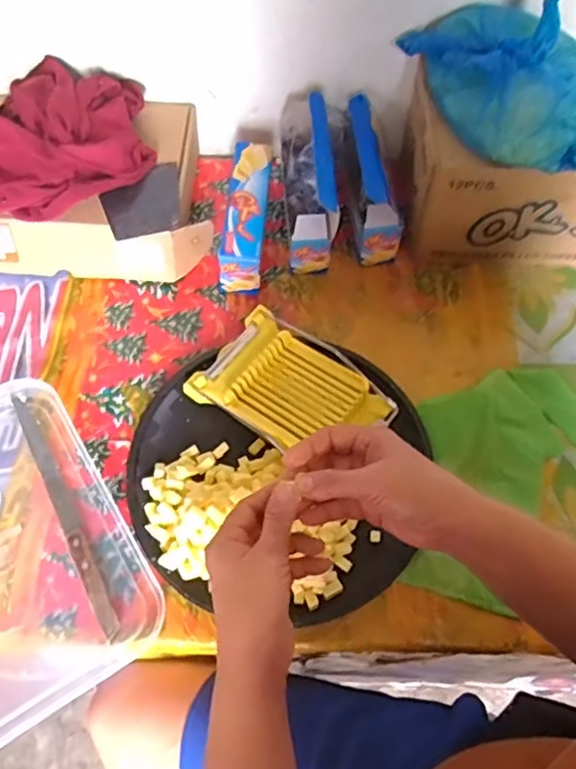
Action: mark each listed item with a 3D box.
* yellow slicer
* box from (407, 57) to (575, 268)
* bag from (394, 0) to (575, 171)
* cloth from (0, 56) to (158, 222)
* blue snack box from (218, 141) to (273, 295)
[{"bbox_3d":[0.004,0.010,0.632,0.182,0.044,0.120,33,66,16],"label":"yellow slicer"},{"bbox_3d":[0.289,-0.253,0.712,0.287,0.157,0.164,-1,61,-1],"label":"box"},{"bbox_3d":[0.219,-0.307,0.603,0.212,0.090,0.141,15,62,8],"label":"bag"},{"bbox_3d":[-0.267,-0.291,0.684,0.216,0.075,0.172,-25,64,-13],"label":"cloth"},{"bbox_3d":[-0.048,-0.199,0.725,0.050,0.076,0.176,2,61,1],"label":"blue snack box"}]

